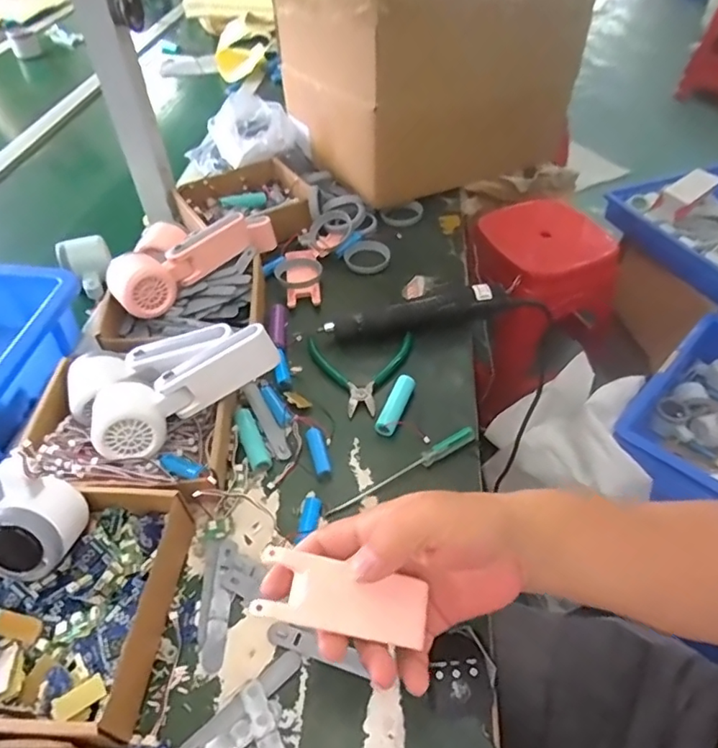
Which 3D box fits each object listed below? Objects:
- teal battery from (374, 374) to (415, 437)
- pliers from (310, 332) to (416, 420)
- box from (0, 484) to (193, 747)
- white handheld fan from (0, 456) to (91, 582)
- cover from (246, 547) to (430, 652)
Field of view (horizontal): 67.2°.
[{"bbox_3d":[0.037,0.028,0.526,0.019,0.019,0.066,15,50,15],"label":"teal battery"},{"bbox_3d":[0.005,-0.003,0.571,0.113,0.010,0.111,-4,47,-2],"label":"pliers"},{"bbox_3d":[-0.212,0.166,0.390,0.145,0.045,0.166,3,47,4],"label":"box"},{"bbox_3d":[-0.245,0.101,0.394,0.059,0.087,0.053,-19,19,6],"label":"white handheld fan"},{"bbox_3d":[-0.009,0.131,0.317,0.100,0.012,0.035,19,47,-12],"label":"cover"}]

